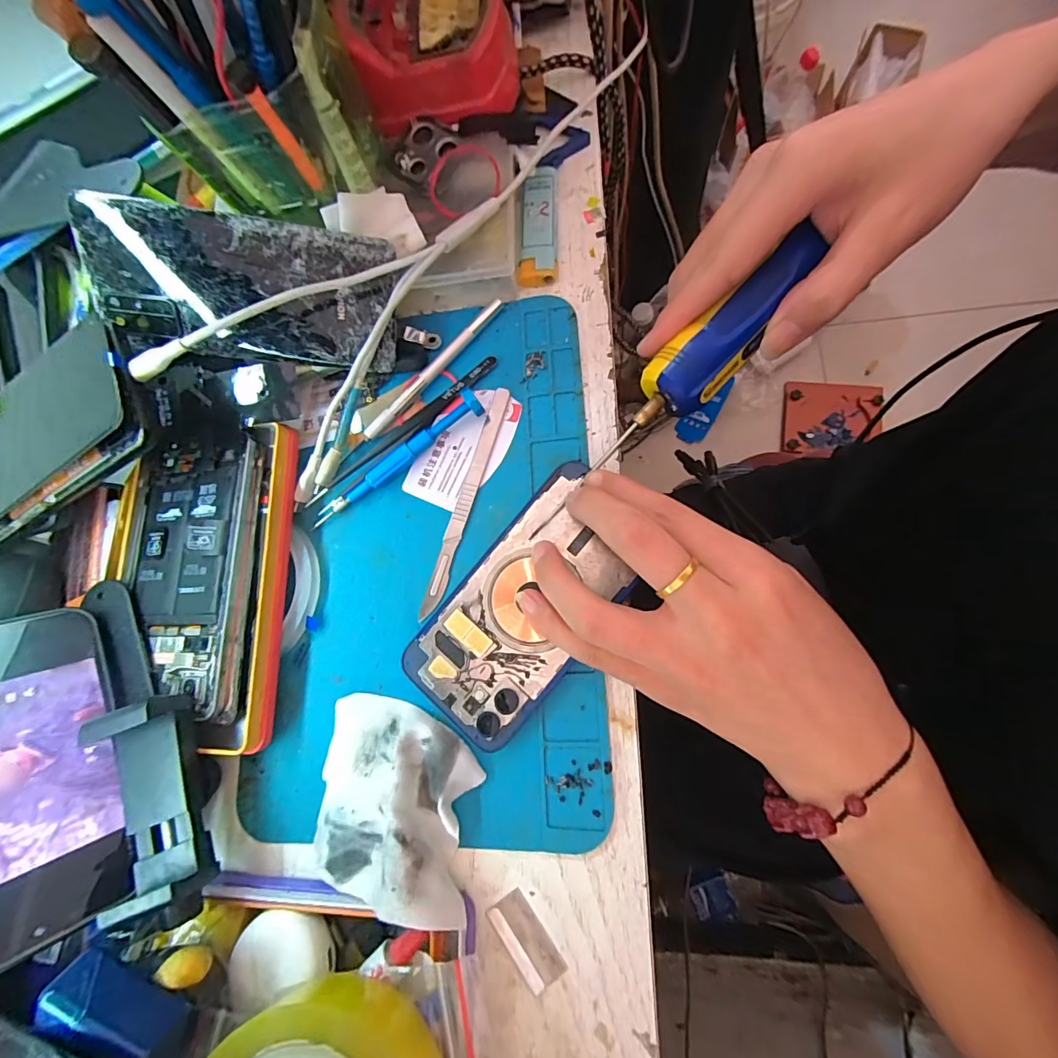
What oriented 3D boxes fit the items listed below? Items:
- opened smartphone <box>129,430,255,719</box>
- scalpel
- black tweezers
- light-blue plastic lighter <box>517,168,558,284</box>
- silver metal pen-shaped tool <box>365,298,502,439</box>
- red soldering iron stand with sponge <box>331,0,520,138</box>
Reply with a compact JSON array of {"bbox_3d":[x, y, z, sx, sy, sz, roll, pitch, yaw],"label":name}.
[{"bbox_3d":[-0.190,0.019,0.252,0.073,0.011,0.157,-5,77,8],"label":"opened smartphone"},{"bbox_3d":[-0.035,-0.017,0.256,0.010,0.007,0.133,15,81,12],"label":"scalpel"},{"bbox_3d":[-0.071,-0.056,0.264,0.132,0.004,0.011,-42,75,-1],"label":"black tweezers"},{"bbox_3d":[0.006,-0.186,0.281,0.023,0.013,0.077,-1,78,9],"label":"light-blue plastic lighter"},{"bbox_3d":[-0.056,-0.095,0.272,0.007,0.011,0.110,42,82,10],"label":"silver metal pen-shaped tool"},{"bbox_3d":[-0.056,-0.290,0.268,0.092,0.043,0.093,-11,77,7],"label":"red soldering iron stand with sponge"}]

